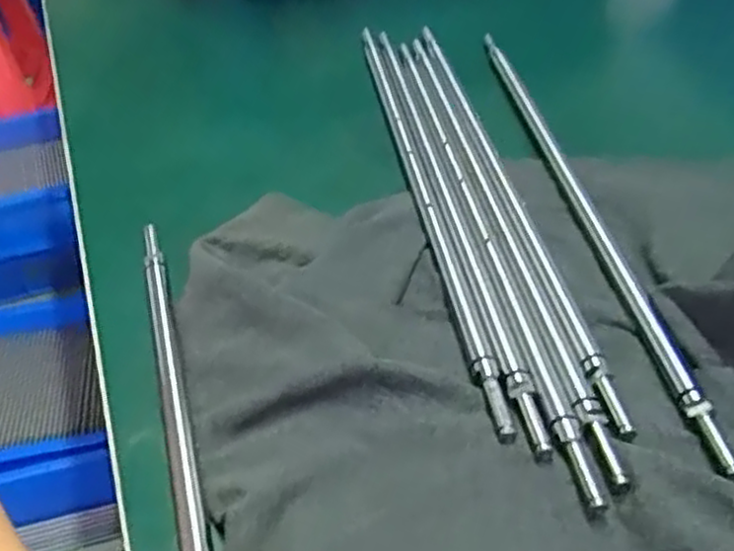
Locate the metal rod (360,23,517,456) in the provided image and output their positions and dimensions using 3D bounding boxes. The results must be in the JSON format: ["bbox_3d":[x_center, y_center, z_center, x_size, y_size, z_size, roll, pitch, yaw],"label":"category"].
[{"bbox_3d":[0.020,-0.041,0.311,0.007,0.005,0.268,-7,42,-4],"label":"metal rod"}]

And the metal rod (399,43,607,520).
[{"bbox_3d":[0.039,-0.027,0.291,0.008,0.006,0.265,-8,42,-5],"label":"metal rod"}]

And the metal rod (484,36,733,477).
[{"bbox_3d":[0.081,-0.036,0.296,0.013,0.012,0.265,-7,42,-4],"label":"metal rod"}]

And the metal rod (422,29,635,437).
[{"bbox_3d":[0.050,-0.041,0.301,0.009,0.008,0.253,-8,42,-5],"label":"metal rod"}]

